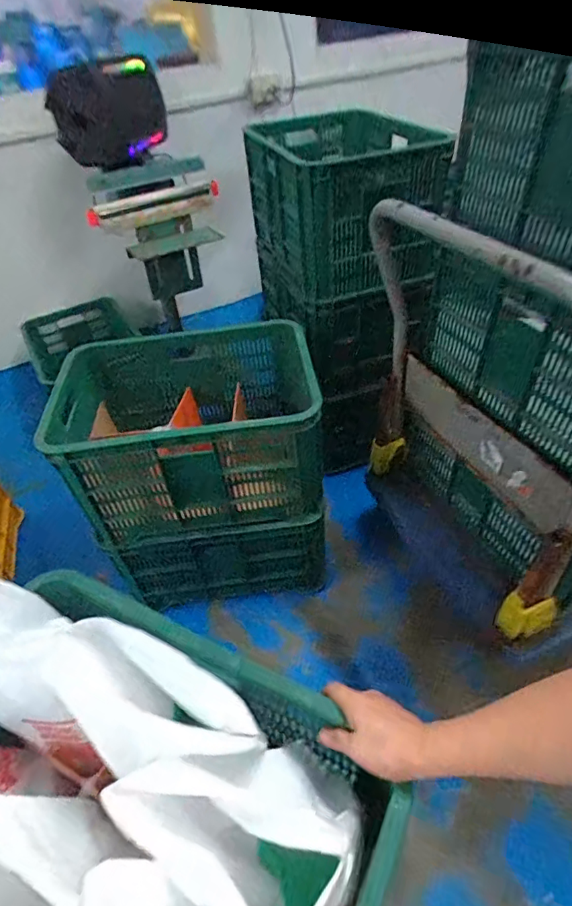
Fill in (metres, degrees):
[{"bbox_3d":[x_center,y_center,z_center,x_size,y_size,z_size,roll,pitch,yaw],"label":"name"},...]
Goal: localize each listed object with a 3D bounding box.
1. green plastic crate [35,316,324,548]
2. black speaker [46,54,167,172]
[{"bbox_3d":[-0.199,-0.059,1.070,0.497,0.312,0.365,-4,42,-5],"label":"green plastic crate"},{"bbox_3d":[-0.512,-1.004,1.411,0.238,0.234,0.272,5,45,6],"label":"black speaker"}]

